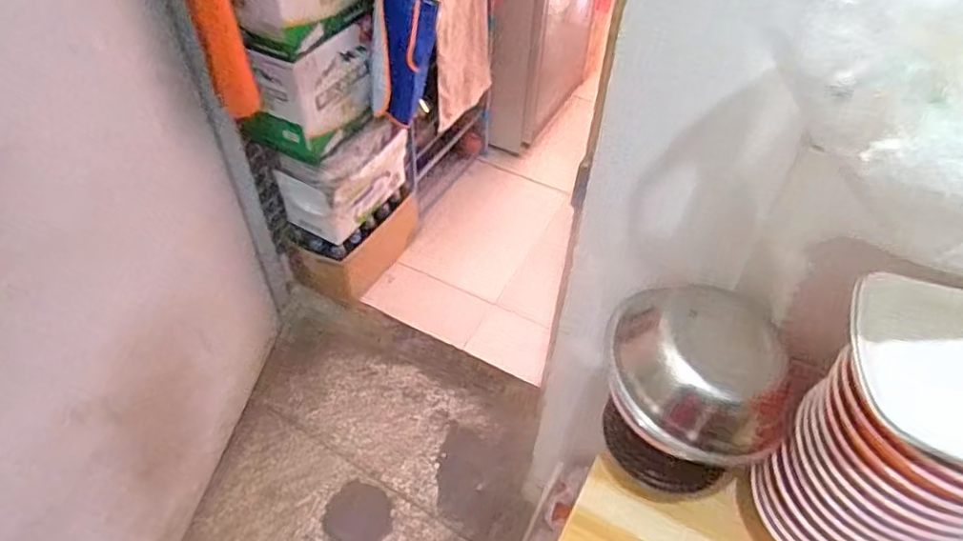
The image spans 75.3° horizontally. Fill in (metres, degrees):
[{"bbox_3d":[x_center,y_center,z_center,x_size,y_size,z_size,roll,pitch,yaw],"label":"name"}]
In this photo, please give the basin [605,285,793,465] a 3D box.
[{"bbox_3d":[0.252,0.108,0.713,0.198,0.096,0.188,1,48,-1],"label":"basin"}]

